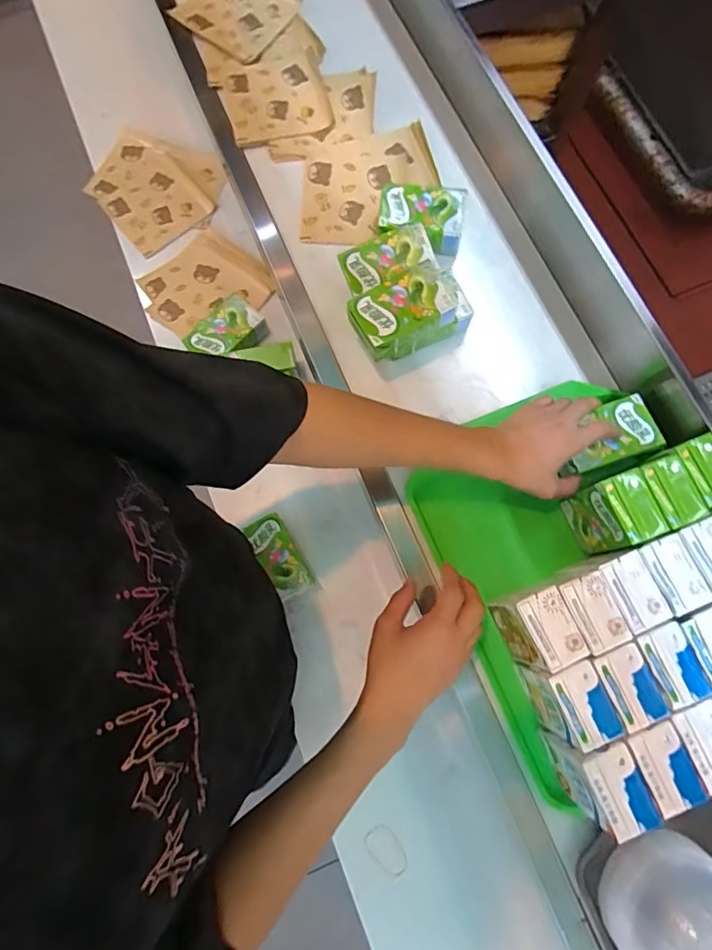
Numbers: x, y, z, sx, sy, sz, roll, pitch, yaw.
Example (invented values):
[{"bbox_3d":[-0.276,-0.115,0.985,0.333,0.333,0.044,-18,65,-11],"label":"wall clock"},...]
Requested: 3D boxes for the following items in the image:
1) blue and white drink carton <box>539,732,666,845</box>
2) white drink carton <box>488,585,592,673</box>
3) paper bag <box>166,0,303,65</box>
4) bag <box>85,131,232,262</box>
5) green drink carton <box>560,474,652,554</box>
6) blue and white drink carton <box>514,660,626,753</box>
[{"bbox_3d":[0.216,0.270,0.452,0.044,0.095,0.066,-19,77,-4],"label":"blue and white drink carton"},{"bbox_3d":[0.173,0.146,0.481,0.044,0.091,0.065,-22,77,-5],"label":"white drink carton"},{"bbox_3d":[-0.181,-0.712,0.765,0.156,0.020,0.153,30,78,8],"label":"paper bag"},{"bbox_3d":[-0.325,-0.481,0.828,0.196,0.015,0.207,-42,79,-9],"label":"bag"},{"bbox_3d":[0.262,0.043,0.519,0.044,0.108,0.065,-19,77,-4],"label":"green drink carton"},{"bbox_3d":[0.197,0.210,0.474,0.043,0.100,0.067,-21,77,-5],"label":"blue and white drink carton"}]

